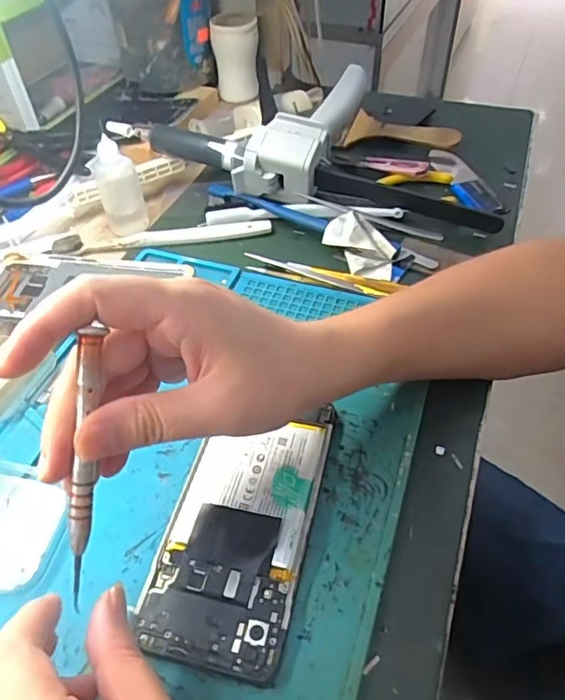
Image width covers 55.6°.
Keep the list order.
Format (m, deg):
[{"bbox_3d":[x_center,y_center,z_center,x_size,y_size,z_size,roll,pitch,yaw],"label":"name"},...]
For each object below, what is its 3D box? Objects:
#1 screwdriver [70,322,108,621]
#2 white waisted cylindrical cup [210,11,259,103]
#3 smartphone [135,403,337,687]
[{"bbox_3d":[-0.080,0.048,0.215,0.008,0.112,0.006,8,8,9],"label":"screwdriver"},{"bbox_3d":[-0.054,-0.342,0.630,0.050,0.089,0.047,-6,48,-4],"label":"white waisted cylindrical cup"},{"bbox_3d":[-0.020,0.089,0.281,0.068,0.012,0.137,10,49,10],"label":"smartphone"}]

